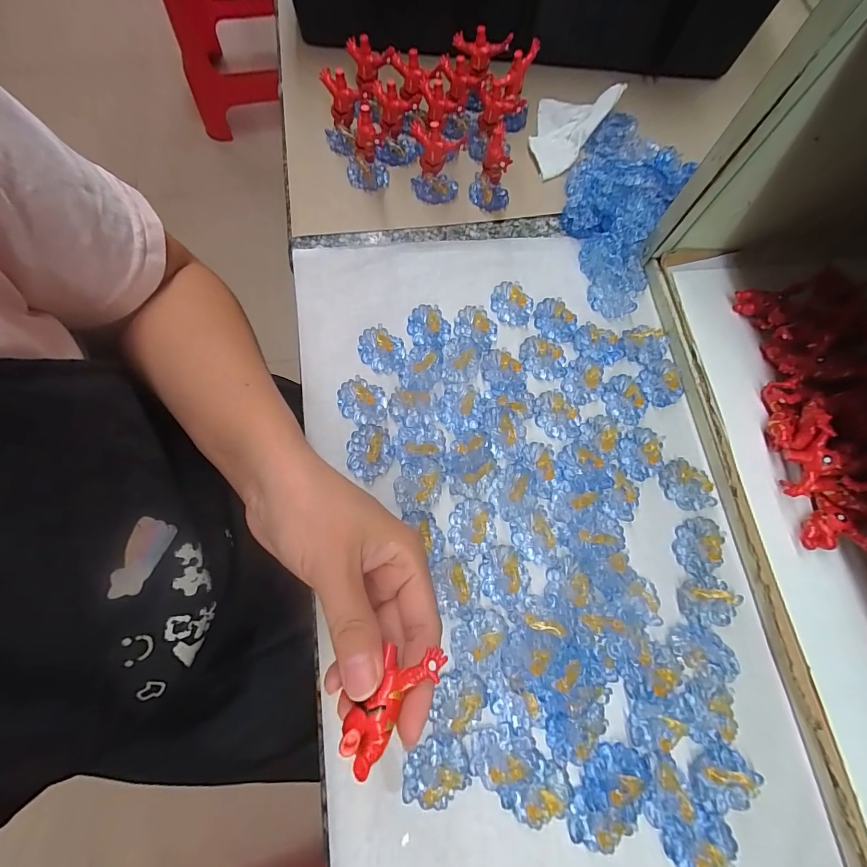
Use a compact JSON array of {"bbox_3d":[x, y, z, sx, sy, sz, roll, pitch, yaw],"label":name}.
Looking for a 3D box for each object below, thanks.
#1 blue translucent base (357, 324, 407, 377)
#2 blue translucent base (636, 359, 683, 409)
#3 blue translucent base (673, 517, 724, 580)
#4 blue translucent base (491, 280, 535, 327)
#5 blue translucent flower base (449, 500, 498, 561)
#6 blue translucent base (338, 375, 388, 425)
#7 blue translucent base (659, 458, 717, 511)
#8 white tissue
[{"bbox_3d":[-0.037,-0.062,0.285,0.030,0.011,0.035,-36,78,-10],"label":"blue translucent base"},{"bbox_3d":[0.168,-0.037,0.286,0.031,0.010,0.031,0,74,-1],"label":"blue translucent base"},{"bbox_3d":[0.174,0.074,0.256,0.029,0.007,0.039,11,74,2],"label":"blue translucent base"},{"bbox_3d":[0.061,-0.100,0.303,0.028,0.007,0.036,-39,78,-11],"label":"blue translucent base"},{"bbox_3d":[0.026,0.062,0.253,0.030,0.007,0.036,4,74,0],"label":"blue translucent flower base"},{"bbox_3d":[-0.049,-0.023,0.275,0.036,0.008,0.029,22,75,5],"label":"blue translucent base"},{"bbox_3d":[0.172,0.036,0.266,0.026,0.009,0.036,-29,77,-9],"label":"blue translucent base"},{"bbox_3d":[0.114,-0.272,0.343,0.056,0.016,0.110,33,76,8],"label":"white tissue"}]

